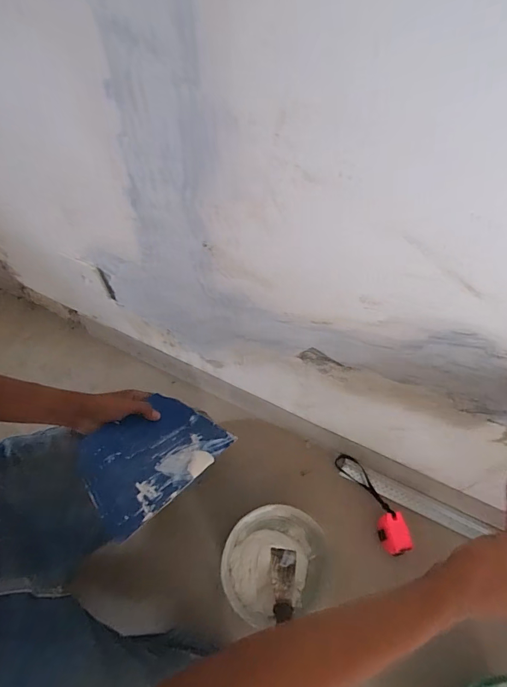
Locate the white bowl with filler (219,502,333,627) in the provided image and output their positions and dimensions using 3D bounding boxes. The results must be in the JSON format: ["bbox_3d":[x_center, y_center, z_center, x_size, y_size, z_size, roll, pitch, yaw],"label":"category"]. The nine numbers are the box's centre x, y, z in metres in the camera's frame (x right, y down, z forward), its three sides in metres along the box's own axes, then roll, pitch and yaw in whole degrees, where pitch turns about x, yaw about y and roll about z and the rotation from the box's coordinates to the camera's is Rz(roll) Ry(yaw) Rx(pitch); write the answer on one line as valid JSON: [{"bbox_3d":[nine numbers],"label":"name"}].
[{"bbox_3d":[0.038,0.395,0.692,0.185,0.079,0.172,1,60,-2],"label":"white bowl with filler"}]

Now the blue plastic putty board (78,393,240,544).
[{"bbox_3d":[-0.147,0.158,0.563,0.203,0.012,0.147,-30,59,-36],"label":"blue plastic putty board"}]

